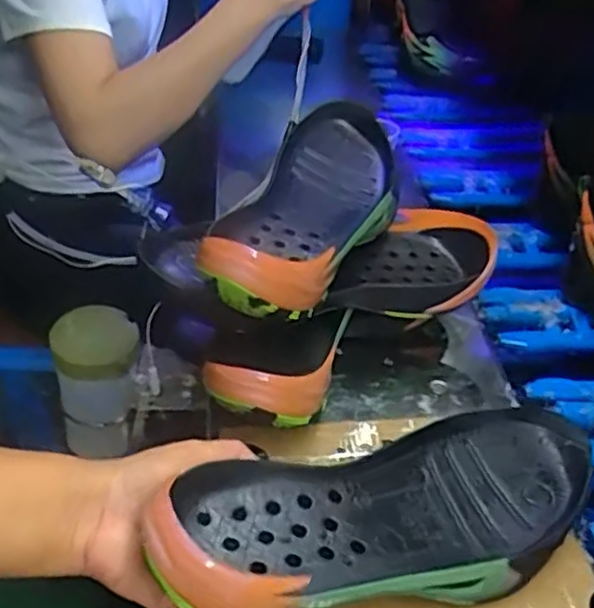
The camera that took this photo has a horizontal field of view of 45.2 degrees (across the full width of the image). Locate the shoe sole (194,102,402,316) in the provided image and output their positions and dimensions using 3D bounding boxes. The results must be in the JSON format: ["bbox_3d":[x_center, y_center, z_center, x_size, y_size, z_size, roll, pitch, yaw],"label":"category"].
[{"bbox_3d":[0.013,-0.077,0.537,0.096,0.052,0.276,13,37,15],"label":"shoe sole"}]

